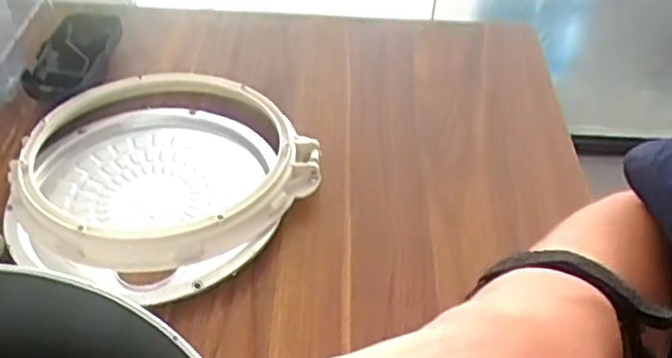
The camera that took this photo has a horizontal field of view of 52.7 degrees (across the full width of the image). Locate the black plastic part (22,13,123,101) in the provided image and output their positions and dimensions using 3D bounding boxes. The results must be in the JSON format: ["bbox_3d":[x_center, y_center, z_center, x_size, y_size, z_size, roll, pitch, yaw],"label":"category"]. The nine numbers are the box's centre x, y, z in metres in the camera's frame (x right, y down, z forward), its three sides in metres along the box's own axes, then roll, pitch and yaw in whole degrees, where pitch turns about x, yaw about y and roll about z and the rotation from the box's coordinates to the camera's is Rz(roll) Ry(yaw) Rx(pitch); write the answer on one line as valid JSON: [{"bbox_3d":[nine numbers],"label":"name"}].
[{"bbox_3d":[-0.221,-0.104,0.575,0.054,0.019,0.119,7,45,4],"label":"black plastic part"}]

